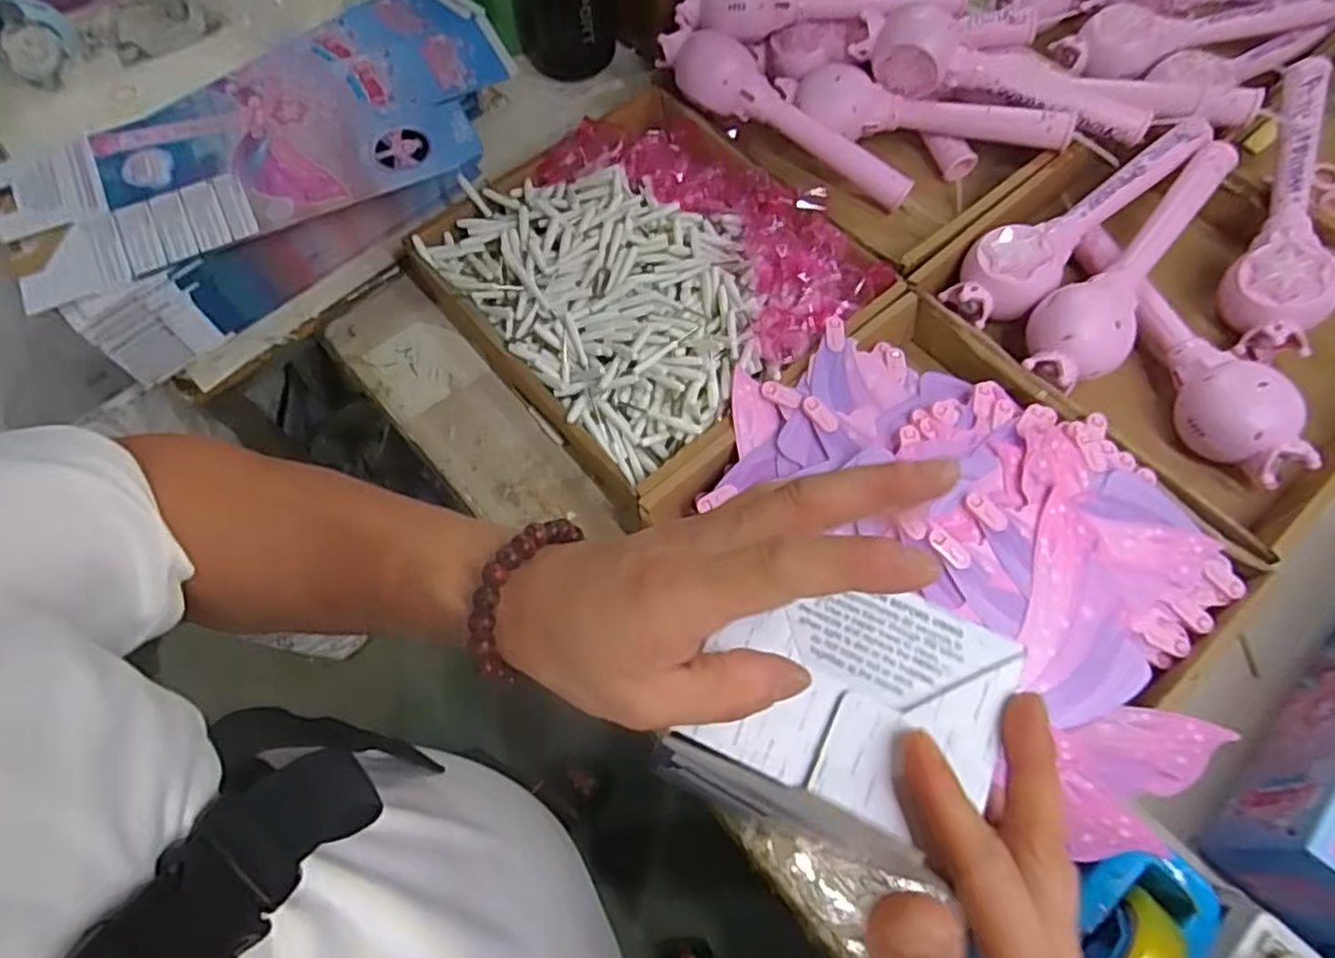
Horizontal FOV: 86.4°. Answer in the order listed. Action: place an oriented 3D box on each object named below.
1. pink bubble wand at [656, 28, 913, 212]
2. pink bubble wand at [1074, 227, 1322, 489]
[{"bbox_3d":[0.129,-0.394,0.766,0.307,0.049,0.064,32,70,-4],"label":"pink bubble wand"},{"bbox_3d":[0.467,-0.125,0.642,0.076,0.053,0.284,-15,66,-4],"label":"pink bubble wand"}]

